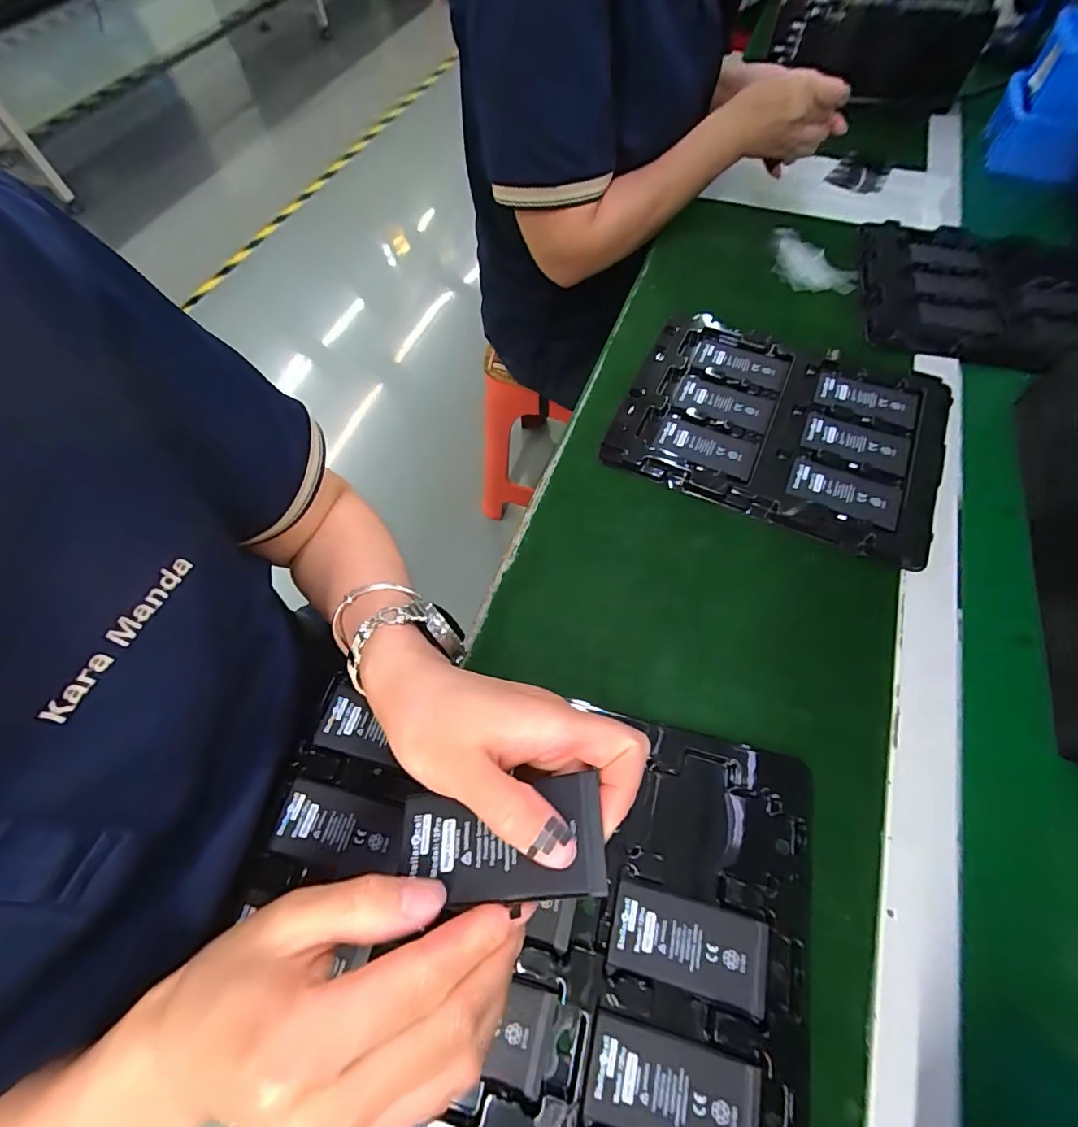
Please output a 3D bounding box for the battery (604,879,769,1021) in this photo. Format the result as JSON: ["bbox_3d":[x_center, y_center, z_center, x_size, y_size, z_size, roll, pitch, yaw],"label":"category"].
[{"bbox_3d":[0.085,0.217,0.278,0.086,0.004,0.043,12,64,9],"label":"battery"}]

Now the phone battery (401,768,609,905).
[{"bbox_3d":[-0.017,0.113,0.199,0.084,0.005,0.041,-10,50,9],"label":"phone battery"}]

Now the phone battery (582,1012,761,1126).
[{"bbox_3d":[0.068,0.271,0.250,0.084,0.004,0.043,12,63,9],"label":"phone battery"}]

